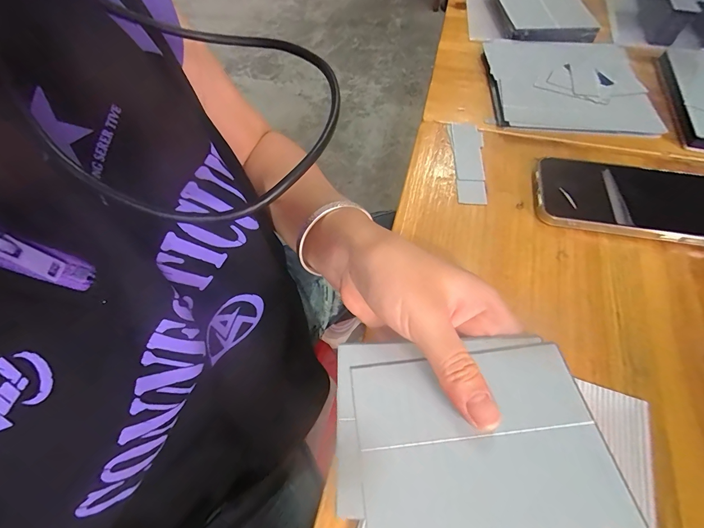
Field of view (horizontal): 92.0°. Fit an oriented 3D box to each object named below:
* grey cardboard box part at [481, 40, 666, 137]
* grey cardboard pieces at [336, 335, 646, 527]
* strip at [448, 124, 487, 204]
[{"bbox_3d":[0.243,-0.205,0.387,0.161,0.018,0.164,4,60,4],"label":"grey cardboard box part"},{"bbox_3d":[0.051,0.077,0.160,0.116,0.012,0.087,-5,59,-1],"label":"grey cardboard pieces"},{"bbox_3d":[0.117,-0.103,0.340,0.031,0.004,0.107,4,60,4],"label":"strip"}]

